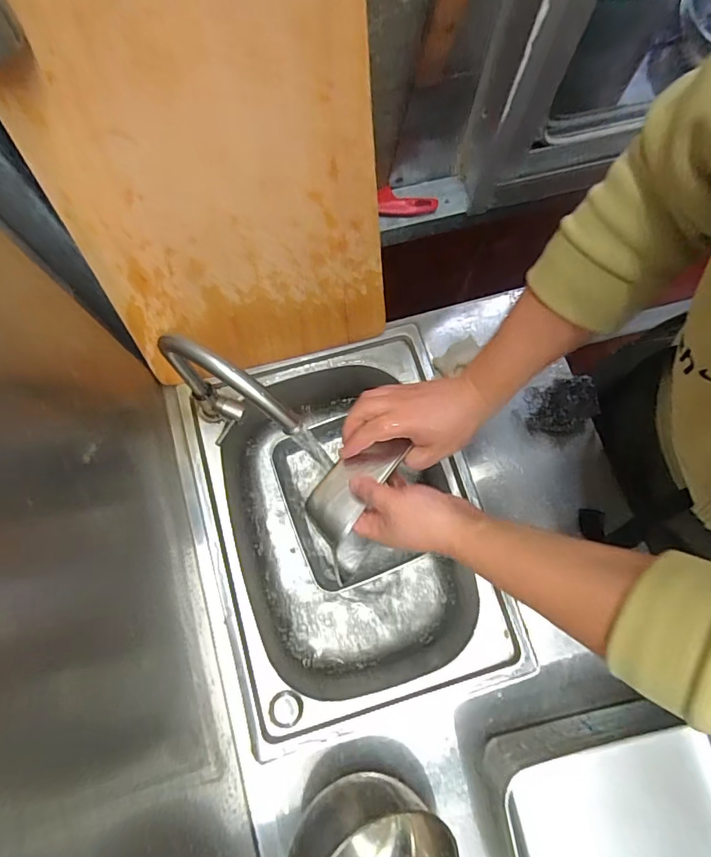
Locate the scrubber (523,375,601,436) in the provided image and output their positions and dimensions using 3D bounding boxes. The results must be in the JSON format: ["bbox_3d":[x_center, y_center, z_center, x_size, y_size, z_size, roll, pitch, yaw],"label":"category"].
[{"bbox_3d":[0.274,-0.028,0.663,0.091,0.055,0.070,-15,75,-5],"label":"scrubber"}]

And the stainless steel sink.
[{"bbox_3d":[-0.018,0.135,0.714,0.342,0.154,0.462,-16,75,-5],"label":"stainless steel sink"}]

